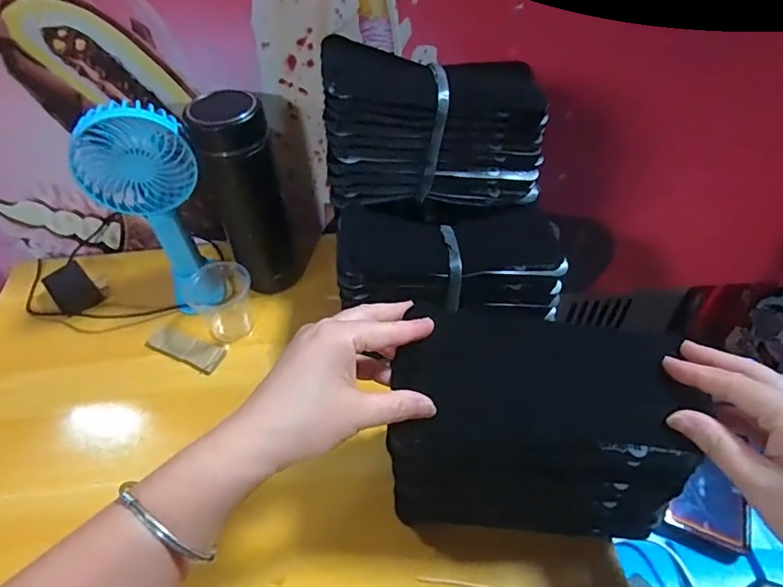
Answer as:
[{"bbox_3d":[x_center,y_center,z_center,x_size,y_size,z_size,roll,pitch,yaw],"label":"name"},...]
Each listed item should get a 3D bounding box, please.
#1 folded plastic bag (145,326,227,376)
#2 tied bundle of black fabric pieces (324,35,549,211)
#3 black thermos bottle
[{"bbox_3d":[-0.209,0.055,0.510,0.084,0.007,0.032,21,54,20],"label":"folded plastic bag"},{"bbox_3d":[0.041,-0.169,0.493,0.212,0.122,0.125,-3,49,1],"label":"tied bundle of black fabric pieces"},{"bbox_3d":[-0.141,-0.094,0.509,0.072,0.198,0.067,-19,51,-13],"label":"black thermos bottle"}]

